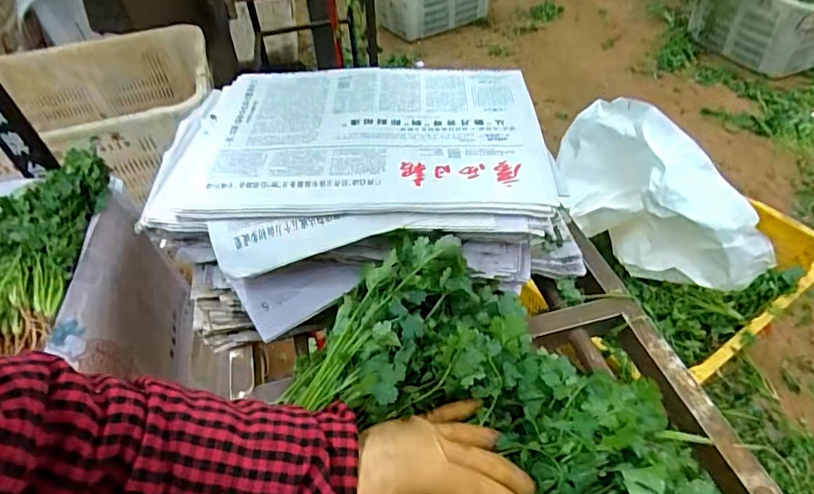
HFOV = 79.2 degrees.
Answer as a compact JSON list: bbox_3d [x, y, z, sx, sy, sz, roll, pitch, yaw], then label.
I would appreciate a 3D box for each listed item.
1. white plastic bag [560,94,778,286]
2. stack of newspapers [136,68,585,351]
[{"bbox_3d":[0.541,-0.102,1.109,0.191,0.279,0.484,-27,50,-20],"label":"white plastic bag"},{"bbox_3d":[-0.051,-0.083,0.588,0.451,0.133,0.328,-7,46,-3],"label":"stack of newspapers"}]

